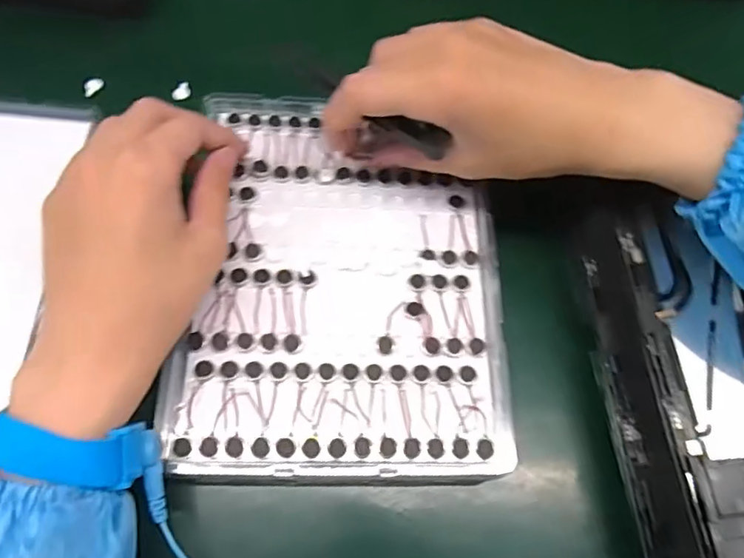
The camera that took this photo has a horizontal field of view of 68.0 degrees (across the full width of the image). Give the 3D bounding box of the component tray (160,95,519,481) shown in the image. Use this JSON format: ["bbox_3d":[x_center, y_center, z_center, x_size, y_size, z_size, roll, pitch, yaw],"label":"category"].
[{"bbox_3d":[-0.012,-0.006,0.298,0.161,0.026,0.210,2,74,-1],"label":"component tray"}]

